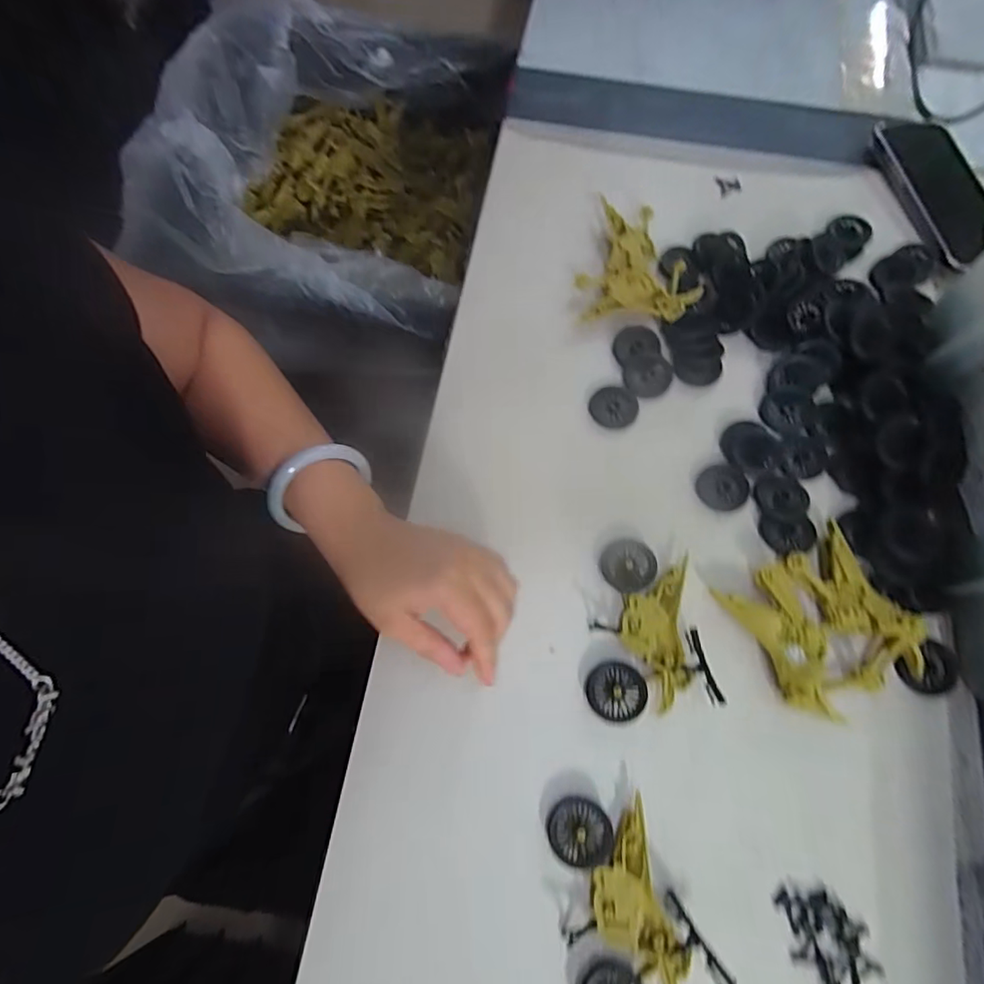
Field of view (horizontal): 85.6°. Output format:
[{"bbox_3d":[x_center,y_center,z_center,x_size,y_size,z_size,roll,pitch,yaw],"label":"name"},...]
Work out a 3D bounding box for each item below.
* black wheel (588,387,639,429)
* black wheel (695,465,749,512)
[{"bbox_3d":[0.097,-0.068,0.423,0.038,0.005,0.032,-9,71,-2],"label":"black wheel"},{"bbox_3d":[0.172,-0.003,0.396,0.037,0.006,0.034,0,71,1],"label":"black wheel"}]

